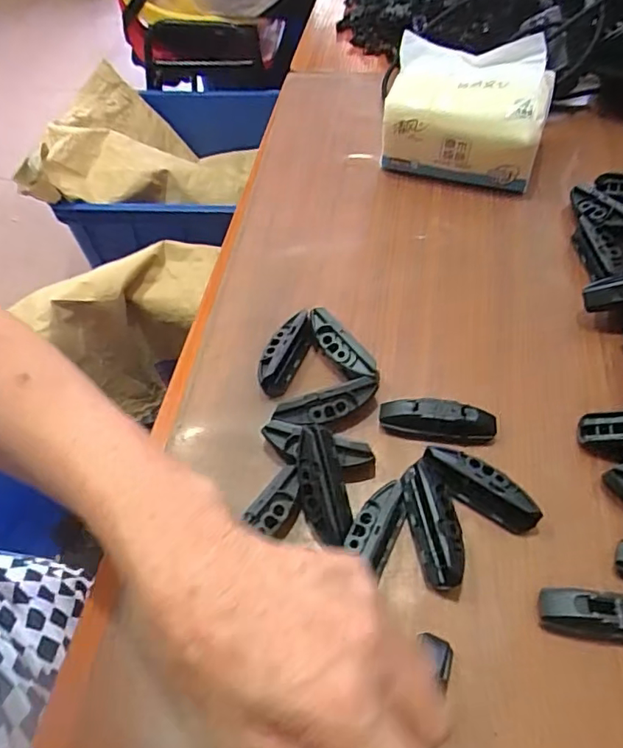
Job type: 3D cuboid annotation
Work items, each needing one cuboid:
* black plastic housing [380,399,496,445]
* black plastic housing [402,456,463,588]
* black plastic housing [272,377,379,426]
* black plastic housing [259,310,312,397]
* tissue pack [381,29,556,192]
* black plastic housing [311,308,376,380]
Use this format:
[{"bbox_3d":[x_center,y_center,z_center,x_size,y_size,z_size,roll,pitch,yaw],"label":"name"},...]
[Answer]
[{"bbox_3d":[0.081,0.030,0.349,0.071,0.022,0.020,5,55,8],"label":"black plastic housing"},{"bbox_3d":[0.070,0.084,0.309,0.024,0.025,0.071,-10,54,-3],"label":"black plastic housing"},{"bbox_3d":[0.011,0.024,0.356,0.069,0.023,0.018,-15,54,-7],"label":"black plastic housing"},{"bbox_3d":[-0.020,-0.015,0.387,0.023,0.022,0.064,18,57,17],"label":"black plastic housing"},{"bbox_3d":[0.140,-0.234,0.492,0.134,0.083,0.097,16,57,15],"label":"tissue pack"},{"bbox_3d":[0.021,-0.018,0.386,0.021,0.020,0.067,-31,58,-17],"label":"black plastic housing"}]

